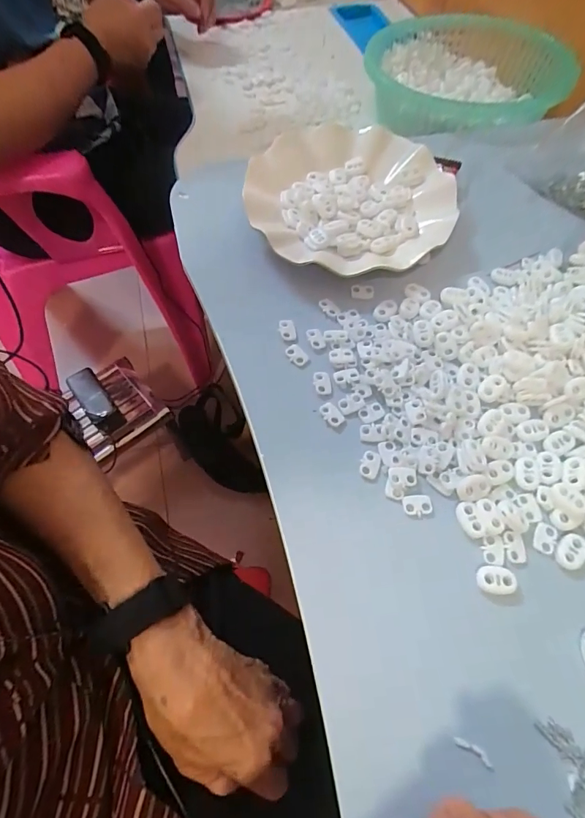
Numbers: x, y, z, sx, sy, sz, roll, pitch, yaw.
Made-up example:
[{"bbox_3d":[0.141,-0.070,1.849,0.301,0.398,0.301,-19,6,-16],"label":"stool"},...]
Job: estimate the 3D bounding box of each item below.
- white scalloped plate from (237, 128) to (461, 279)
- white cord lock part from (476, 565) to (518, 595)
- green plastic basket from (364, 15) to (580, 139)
[{"bbox_3d":[0.049,-0.184,0.378,0.180,0.038,0.187,-22,63,-11],"label":"white scalloped plate"},{"bbox_3d":[0.116,0.097,0.239,0.021,0.004,0.015,5,61,3],"label":"white cord lock part"},{"bbox_3d":[0.190,-0.382,0.481,0.184,0.057,0.217,-6,61,0],"label":"green plastic basket"}]

